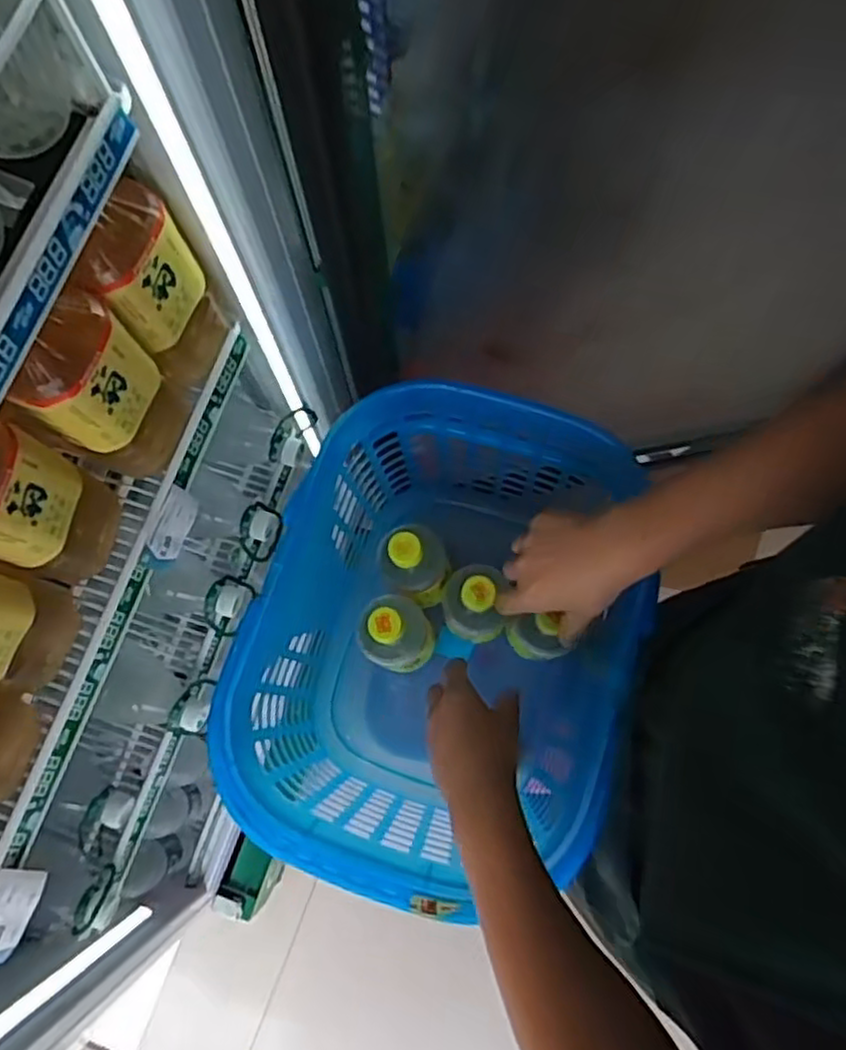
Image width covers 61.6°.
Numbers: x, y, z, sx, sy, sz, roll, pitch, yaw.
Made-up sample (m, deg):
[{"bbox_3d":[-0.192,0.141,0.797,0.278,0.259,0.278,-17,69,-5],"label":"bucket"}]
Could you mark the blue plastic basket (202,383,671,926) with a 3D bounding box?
[{"bbox_3d":[0.008,0.108,0.692,0.293,0.269,0.401,18,78,4],"label":"blue plastic basket"}]

